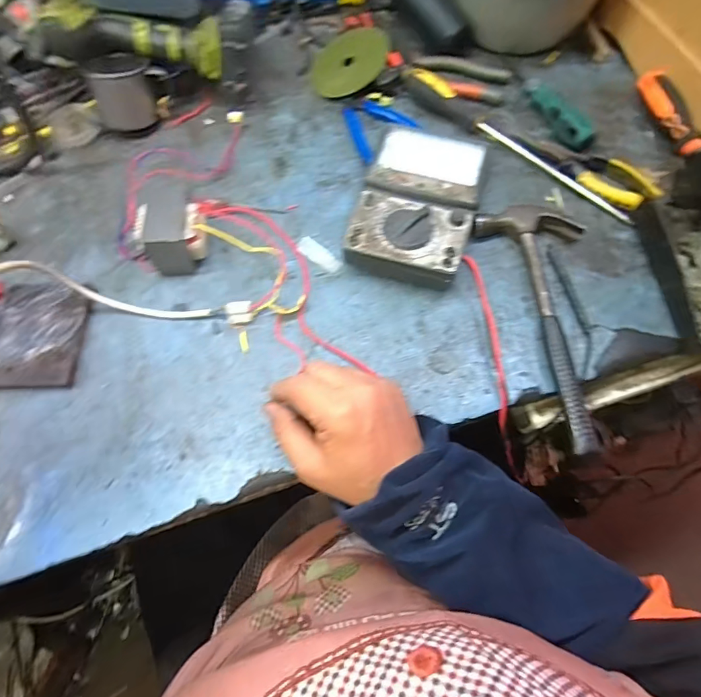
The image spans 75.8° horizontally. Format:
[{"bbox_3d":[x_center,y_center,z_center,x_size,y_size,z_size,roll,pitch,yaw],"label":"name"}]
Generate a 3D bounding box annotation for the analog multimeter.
[{"bbox_3d":[0.068,-0.142,0.451,0.107,0.049,0.171,15,68,8],"label":"analog multimeter"}]

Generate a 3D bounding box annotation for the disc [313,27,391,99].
[{"bbox_3d":[0.000,-0.359,0.558,0.098,0.005,0.106,-5,69,22],"label":"disc"}]

